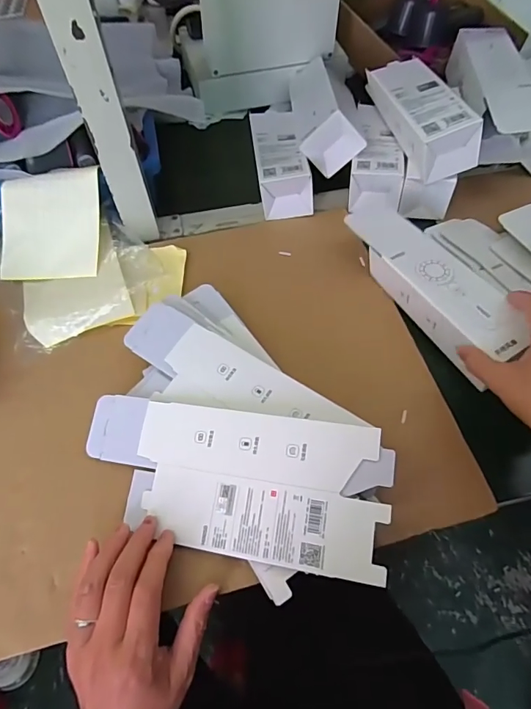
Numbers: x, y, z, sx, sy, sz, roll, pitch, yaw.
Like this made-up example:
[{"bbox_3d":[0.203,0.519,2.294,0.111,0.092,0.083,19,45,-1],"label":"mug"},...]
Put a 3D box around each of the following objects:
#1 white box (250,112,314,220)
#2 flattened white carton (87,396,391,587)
[{"bbox_3d":[0.018,-0.270,0.605,0.067,0.056,0.177,-7,60,-3],"label":"white box"},{"bbox_3d":[-0.037,0.108,0.385,0.270,0.006,0.118,5,75,15],"label":"flattened white carton"}]

